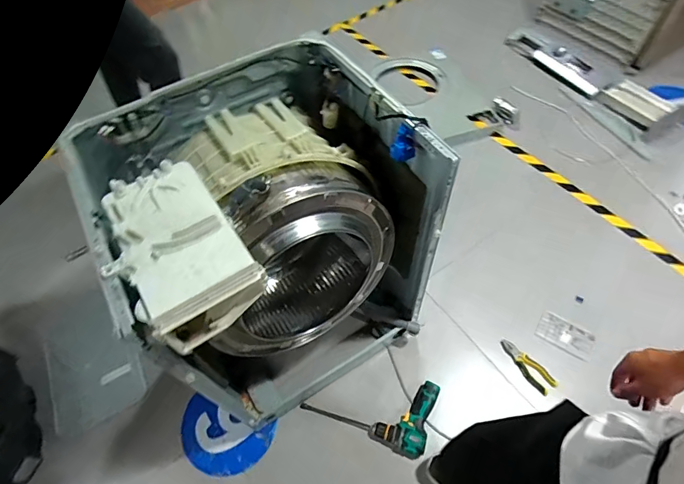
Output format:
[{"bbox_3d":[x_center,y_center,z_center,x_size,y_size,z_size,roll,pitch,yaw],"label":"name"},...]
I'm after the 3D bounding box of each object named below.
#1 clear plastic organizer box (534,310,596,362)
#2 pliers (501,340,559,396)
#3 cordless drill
[{"bbox_3d":[0.733,0.303,1.308,0.168,0.018,0.104,31,63,21],"label":"clear plastic organizer box"},{"bbox_3d":[0.584,0.388,1.263,0.068,0.016,0.189,-31,60,-16],"label":"pliers"},{"bbox_3d":[0.088,0.474,1.207,0.376,0.057,0.212,17,59,14],"label":"cordless drill"}]

